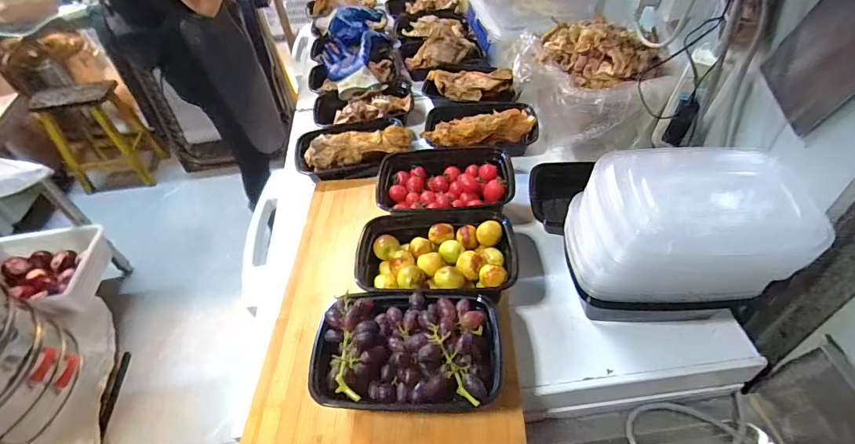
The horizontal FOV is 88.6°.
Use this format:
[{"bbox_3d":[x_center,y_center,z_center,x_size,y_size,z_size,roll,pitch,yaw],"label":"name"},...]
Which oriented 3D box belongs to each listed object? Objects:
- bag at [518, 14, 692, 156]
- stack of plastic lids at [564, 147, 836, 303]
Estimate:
[{"bbox_3d":[0.273,-0.227,0.766,0.234,0.181,0.210,6,48,9],"label":"bag"},{"bbox_3d":[0.284,0.006,0.492,0.220,0.116,0.135,-1,47,2],"label":"stack of plastic lids"}]

